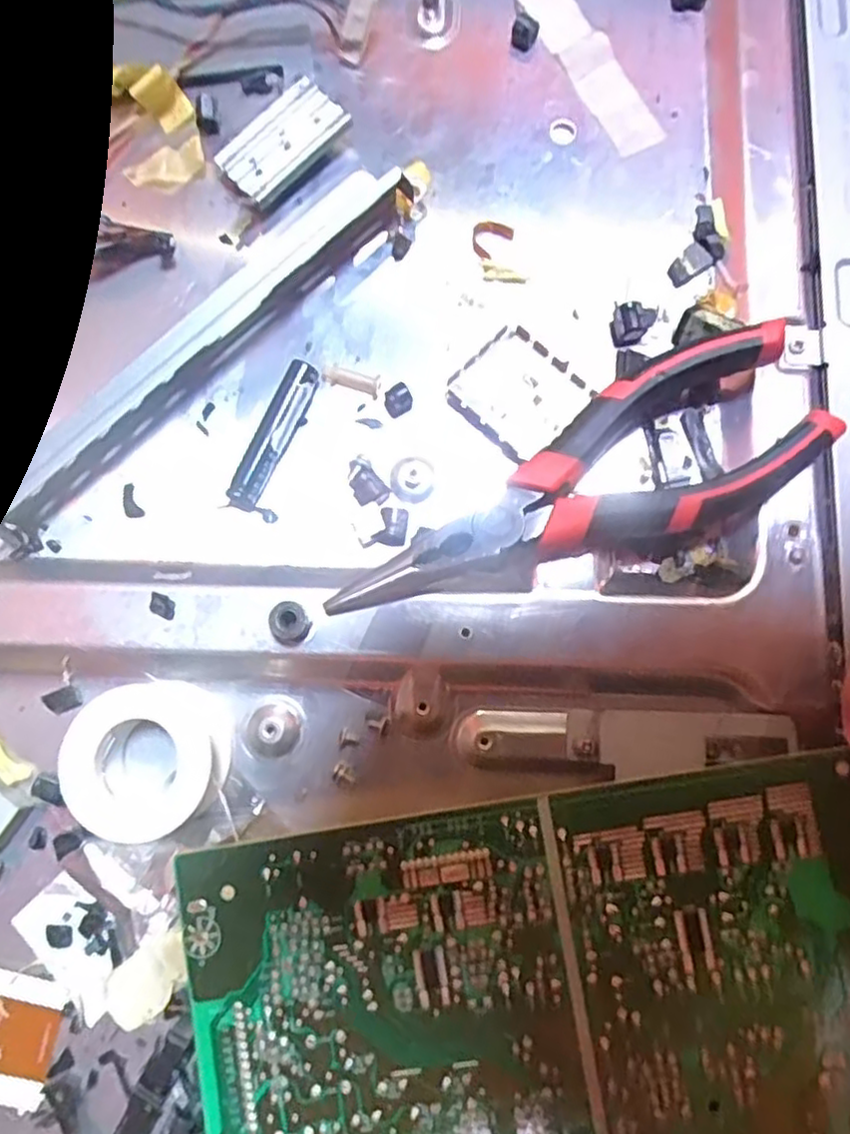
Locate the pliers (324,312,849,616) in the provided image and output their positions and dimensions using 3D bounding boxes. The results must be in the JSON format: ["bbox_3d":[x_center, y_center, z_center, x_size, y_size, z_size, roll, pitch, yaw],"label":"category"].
[{"bbox_3d":[0.043,-0.022,0.213,0.146,0.032,0.049,-21,80,-3],"label":"pliers"}]

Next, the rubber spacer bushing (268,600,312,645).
[{"bbox_3d":[-0.042,0.017,0.217,0.011,0.010,0.013,29,81,6],"label":"rubber spacer bushing"}]

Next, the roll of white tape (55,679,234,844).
[{"bbox_3d":[-0.083,0.056,0.209,0.043,0.019,0.043,0,79,1],"label":"roll of white tape"}]

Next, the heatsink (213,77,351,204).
[{"bbox_3d":[-0.050,-0.150,0.249,0.044,0.009,0.024,-42,81,-7],"label":"heatsink"}]

